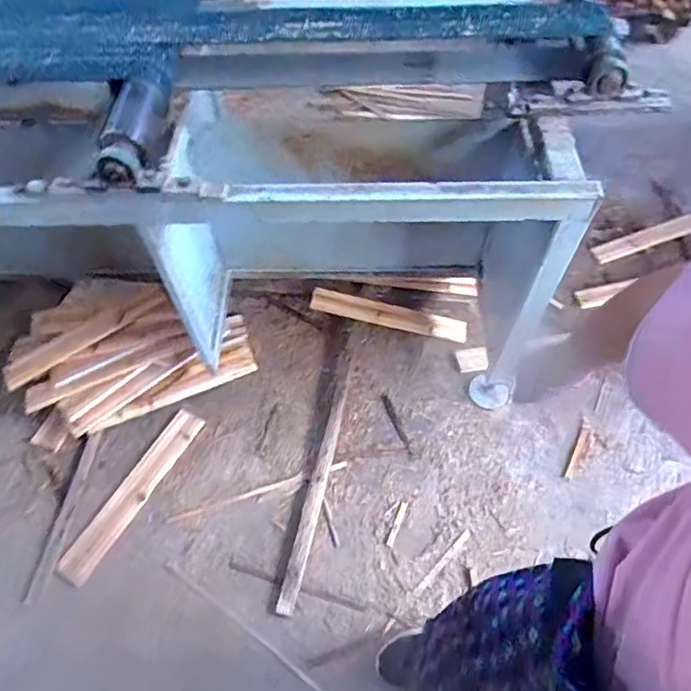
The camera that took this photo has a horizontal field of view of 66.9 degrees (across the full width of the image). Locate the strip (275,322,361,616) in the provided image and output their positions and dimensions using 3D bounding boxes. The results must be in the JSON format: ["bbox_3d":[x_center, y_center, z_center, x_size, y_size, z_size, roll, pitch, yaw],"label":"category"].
[{"bbox_3d":[-0.052,0.291,1.463,0.045,0.018,0.824,12,60,6],"label":"strip"}]

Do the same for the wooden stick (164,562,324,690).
[{"bbox_3d":[-0.250,0.670,1.256,0.480,0.009,0.015,31,64,16],"label":"wooden stick"}]

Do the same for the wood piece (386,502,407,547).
[{"bbox_3d":[0.135,0.469,1.374,0.019,0.004,0.119,21,62,11],"label":"wood piece"}]

